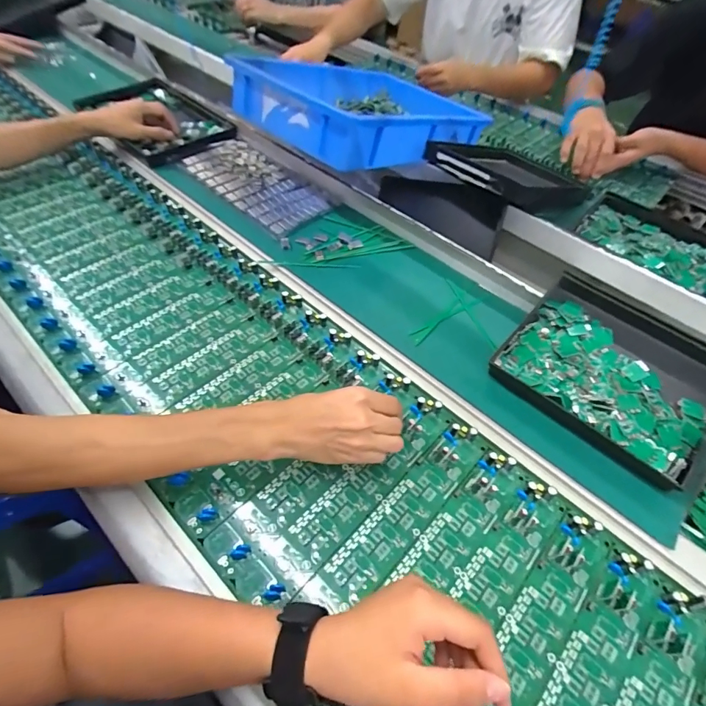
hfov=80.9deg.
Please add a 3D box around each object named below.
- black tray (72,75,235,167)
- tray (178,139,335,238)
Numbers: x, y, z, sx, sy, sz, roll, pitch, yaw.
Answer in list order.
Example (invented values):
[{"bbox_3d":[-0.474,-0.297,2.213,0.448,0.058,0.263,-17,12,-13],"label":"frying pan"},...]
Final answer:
[{"bbox_3d":[-0.395,-0.479,0.832,0.327,0.032,0.199,39,60,23],"label":"black tray"},{"bbox_3d":[-0.170,-0.300,0.724,0.287,0.014,0.131,38,60,23],"label":"tray"}]

